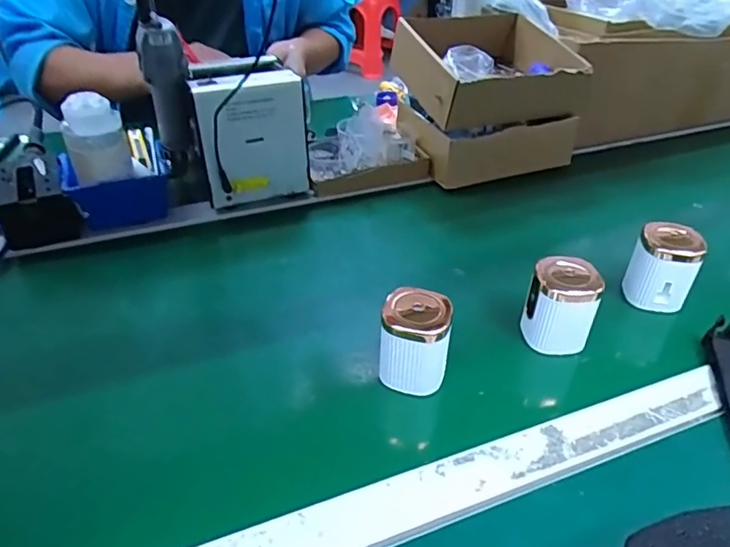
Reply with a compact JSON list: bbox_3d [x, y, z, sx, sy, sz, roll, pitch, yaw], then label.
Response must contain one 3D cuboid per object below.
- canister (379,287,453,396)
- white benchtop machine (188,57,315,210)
[{"bbox_3d":[0.043,0.055,0.461,0.055,0.076,0.053,11,38,13],"label":"canister"},{"bbox_3d":[-0.142,-0.173,0.676,0.126,0.149,0.126,-13,34,-17],"label":"white benchtop machine"}]

